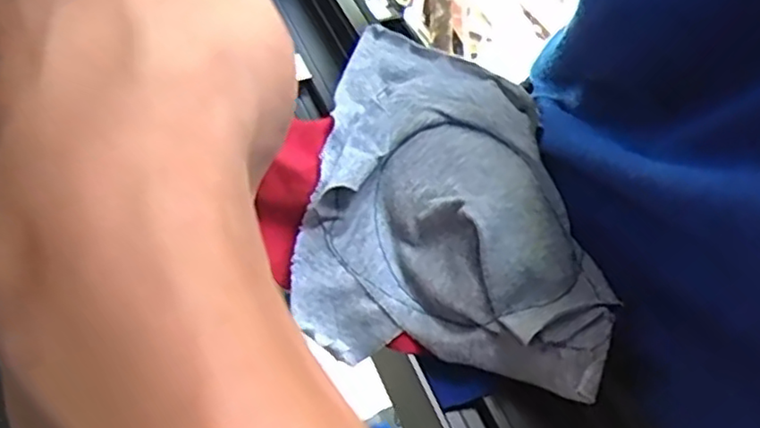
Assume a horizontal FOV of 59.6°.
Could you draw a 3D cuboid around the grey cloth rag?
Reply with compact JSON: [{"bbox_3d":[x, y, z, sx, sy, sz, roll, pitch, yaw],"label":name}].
[{"bbox_3d":[0.030,-0.008,0.272,0.112,0.045,0.147,12,53,3],"label":"grey cloth rag"}]

